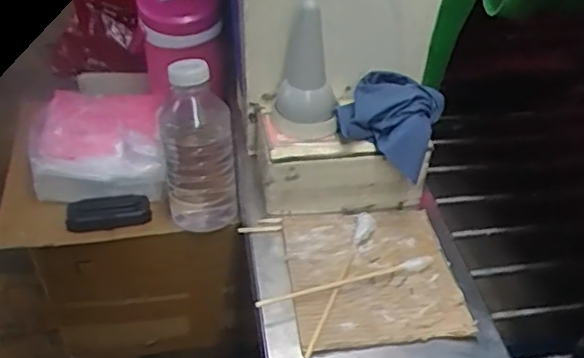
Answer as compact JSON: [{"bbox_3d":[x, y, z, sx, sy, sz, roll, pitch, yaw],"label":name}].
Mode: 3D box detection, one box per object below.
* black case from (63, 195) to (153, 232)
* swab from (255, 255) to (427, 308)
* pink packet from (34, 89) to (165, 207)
[{"bbox_3d":[-0.245,0.046,0.804,0.110,0.025,0.052,-5,40,-12],"label":"black case"},{"bbox_3d":[0.058,0.106,0.638,0.199,0.015,0.015,-10,42,-15],"label":"swab"},{"bbox_3d":[-0.273,-0.047,0.852,0.182,0.074,0.149,-2,39,-9],"label":"pink packet"}]

